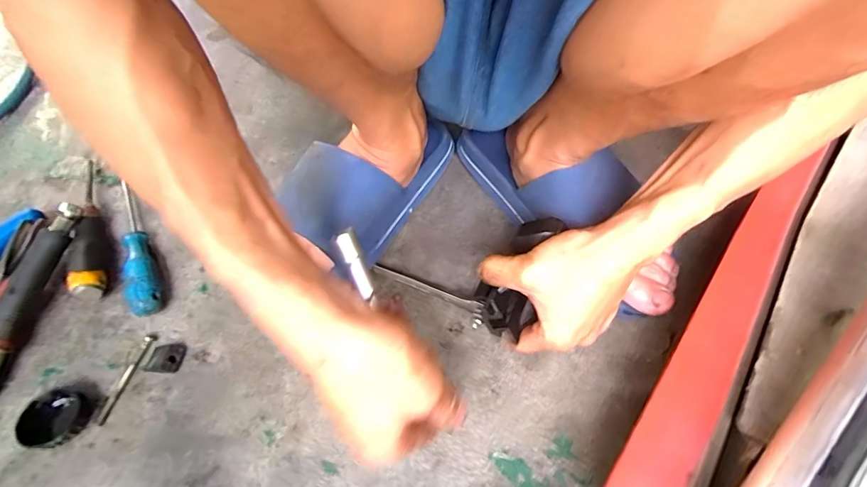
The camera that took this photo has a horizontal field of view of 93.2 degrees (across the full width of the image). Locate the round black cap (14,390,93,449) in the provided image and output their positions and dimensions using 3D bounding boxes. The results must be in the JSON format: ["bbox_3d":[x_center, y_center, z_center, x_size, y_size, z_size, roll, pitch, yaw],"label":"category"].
[{"bbox_3d":[-0.306,0.142,0.331,0.042,0.016,0.042,-1,57,1],"label":"round black cap"}]

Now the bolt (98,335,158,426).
[{"bbox_3d":[-0.266,0.116,0.355,0.008,0.004,0.077,10,58,8],"label":"bolt"}]

